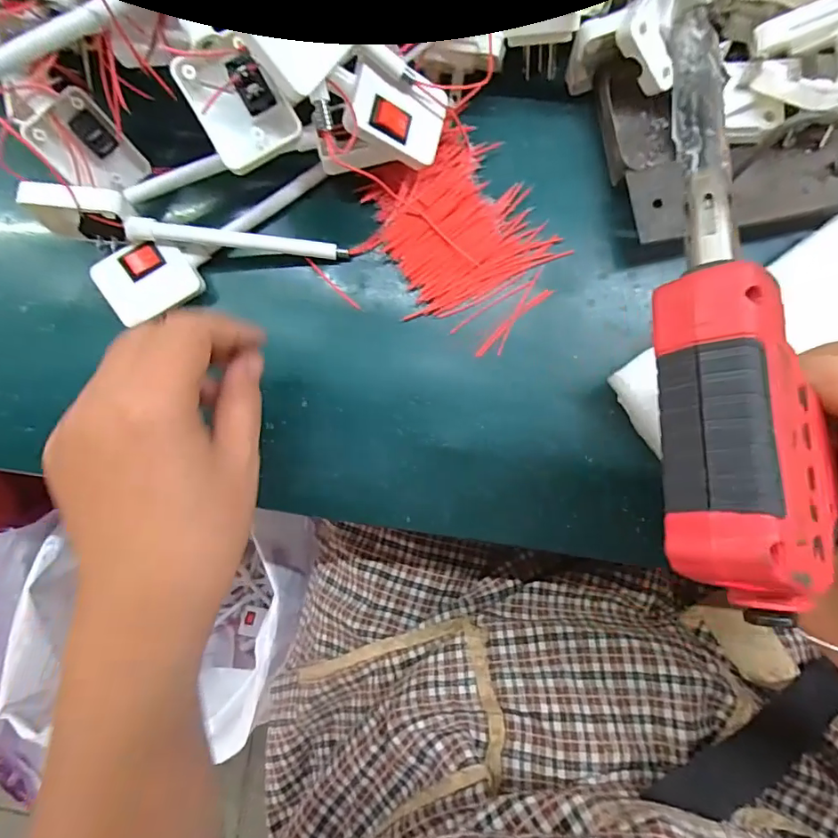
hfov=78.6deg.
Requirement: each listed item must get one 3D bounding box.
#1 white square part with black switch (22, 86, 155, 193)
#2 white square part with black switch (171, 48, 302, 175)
[{"bbox_3d":[-0.169,-0.138,0.263,0.037,0.047,0.011,-51,45,-9],"label":"white square part with black switch"},{"bbox_3d":[-0.078,-0.134,0.218,0.036,0.017,0.047,-36,102,-5],"label":"white square part with black switch"}]

